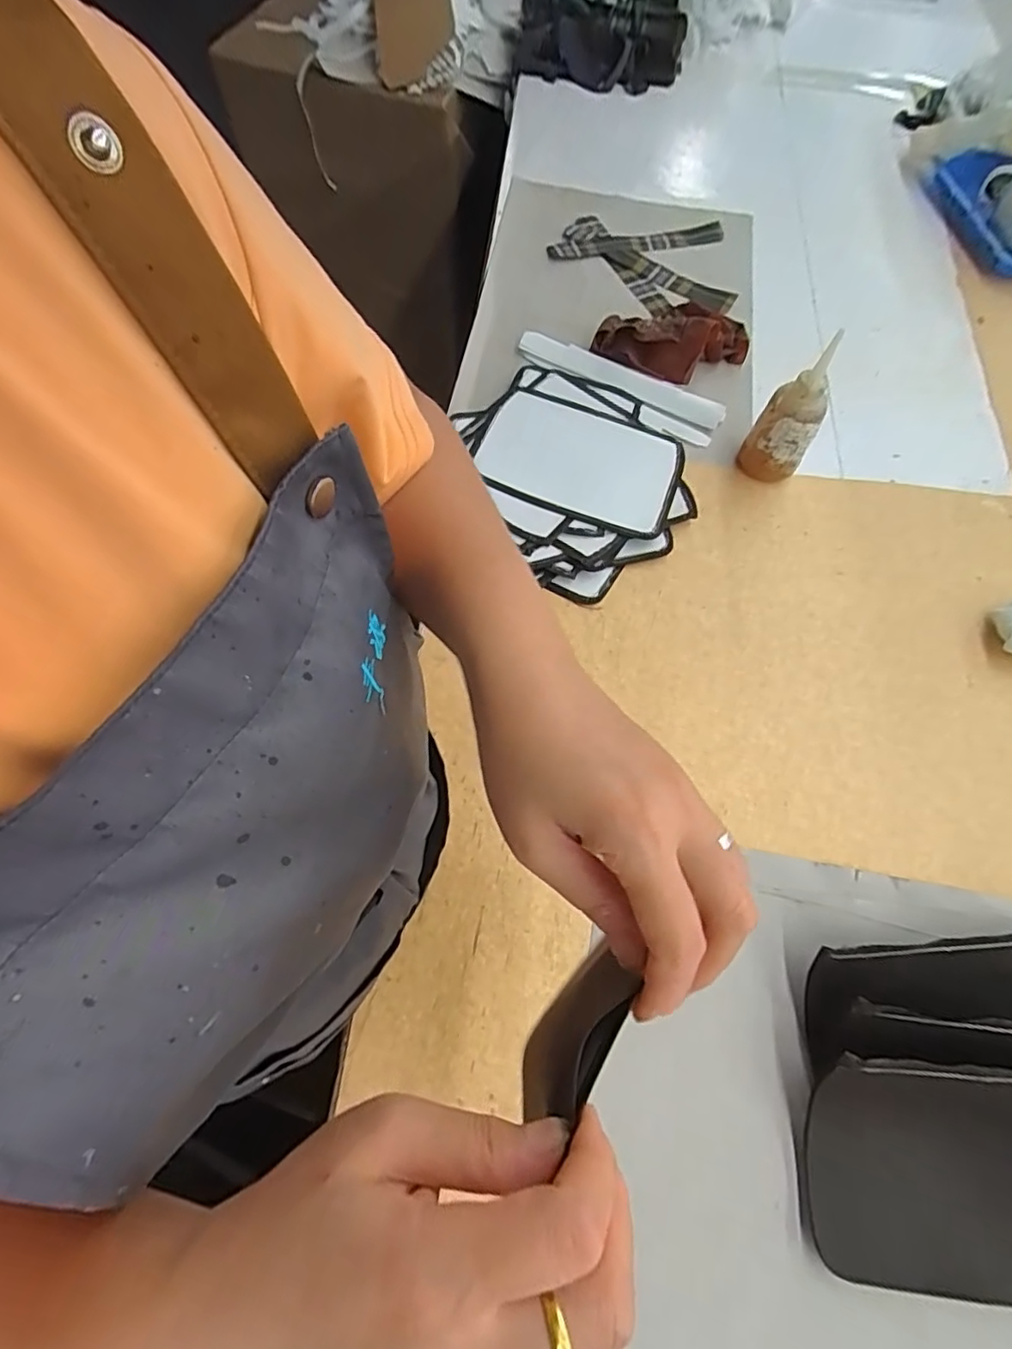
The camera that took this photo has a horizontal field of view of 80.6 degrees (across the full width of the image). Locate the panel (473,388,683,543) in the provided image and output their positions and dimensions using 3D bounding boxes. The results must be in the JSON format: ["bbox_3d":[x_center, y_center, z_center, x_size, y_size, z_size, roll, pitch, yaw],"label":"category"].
[{"bbox_3d":[0.083,-0.245,0.673,0.222,0.013,0.163,19,65,3],"label":"panel"}]

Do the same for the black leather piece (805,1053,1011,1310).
[{"bbox_3d":[0.328,0.351,0.416,0.225,0.053,0.140,5,66,1],"label":"black leather piece"}]

